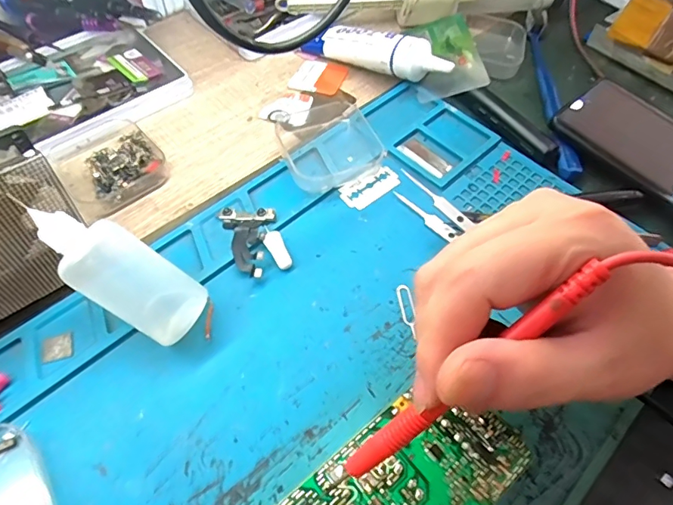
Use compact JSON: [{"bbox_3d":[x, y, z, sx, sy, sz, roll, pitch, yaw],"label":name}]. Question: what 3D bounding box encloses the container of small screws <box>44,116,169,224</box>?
[{"bbox_3d":[-0.151,-0.062,0.309,0.062,0.016,0.067,-32,64,-21],"label":"container of small screws"}]

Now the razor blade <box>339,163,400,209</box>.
[{"bbox_3d":[0.022,-0.044,0.314,0.041,0.004,0.022,-32,59,-17],"label":"razor blade"}]

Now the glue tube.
[{"bbox_3d":[0.030,-0.158,0.369,0.124,0.023,0.025,23,58,26],"label":"glue tube"}]

